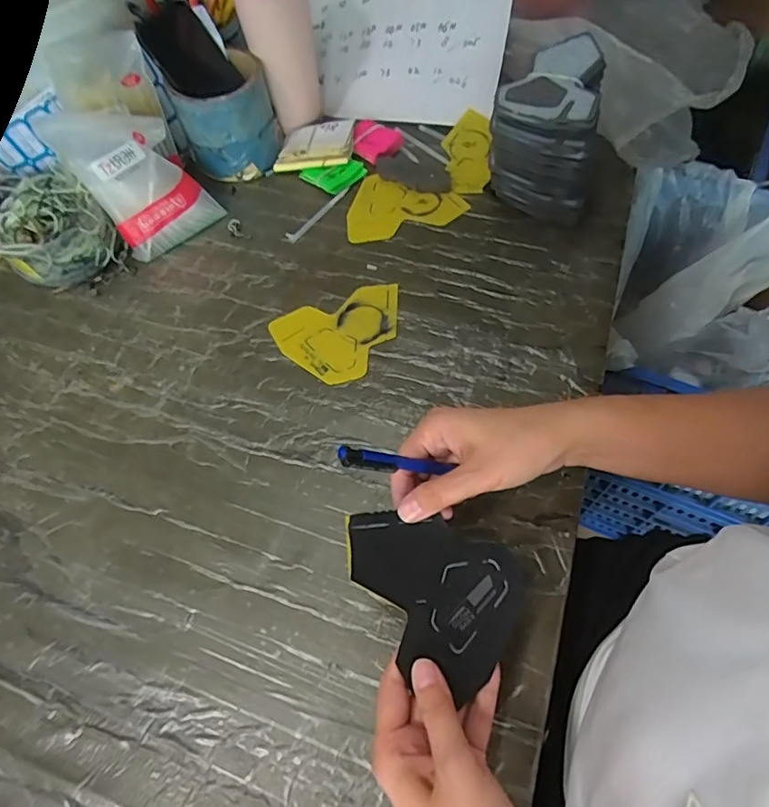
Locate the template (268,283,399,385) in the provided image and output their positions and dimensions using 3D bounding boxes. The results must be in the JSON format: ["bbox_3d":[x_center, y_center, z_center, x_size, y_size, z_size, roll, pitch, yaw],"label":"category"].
[{"bbox_3d":[-0.039,-0.068,0.519,0.128,0.004,0.097,-23,63,-6],"label":"template"}]

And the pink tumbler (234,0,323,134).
[{"bbox_3d":[-0.119,-0.417,0.602,0.084,0.183,0.070,-13,60,-3],"label":"pink tumbler"}]

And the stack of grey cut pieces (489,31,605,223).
[{"bbox_3d":[0.162,-0.271,0.543,0.100,0.130,0.134,9,61,9],"label":"stack of grey cut pieces"}]

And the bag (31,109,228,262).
[{"bbox_3d":[-0.258,-0.240,0.560,0.111,0.128,0.082,-37,64,-16],"label":"bag"}]

